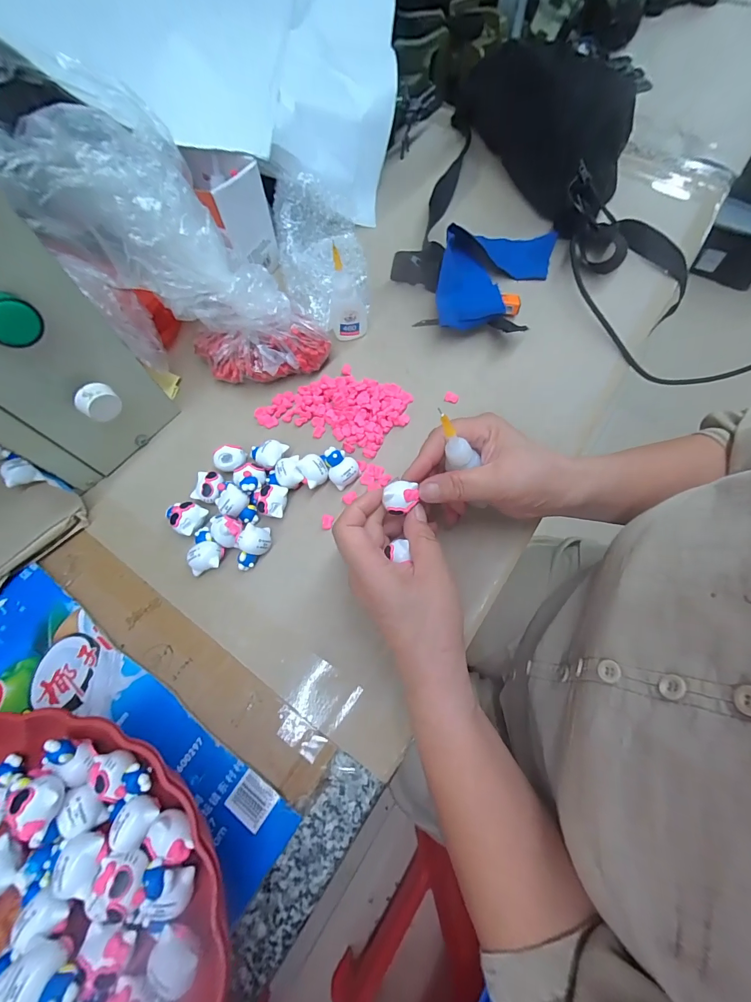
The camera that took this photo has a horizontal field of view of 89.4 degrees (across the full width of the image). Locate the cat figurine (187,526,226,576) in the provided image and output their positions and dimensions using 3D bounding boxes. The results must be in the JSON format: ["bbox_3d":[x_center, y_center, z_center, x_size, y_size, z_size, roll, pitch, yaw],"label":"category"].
[{"bbox_3d":[-0.130,0.037,0.294,0.024,0.020,0.034,-14,67,-5],"label":"cat figurine"}]

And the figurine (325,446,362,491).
[{"bbox_3d":[-0.029,-0.028,0.317,0.025,0.024,0.028,-40,72,-15],"label":"figurine"}]

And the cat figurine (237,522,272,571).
[{"bbox_3d":[-0.092,0.036,0.292,0.022,0.024,0.033,2,67,2],"label":"cat figurine"}]

